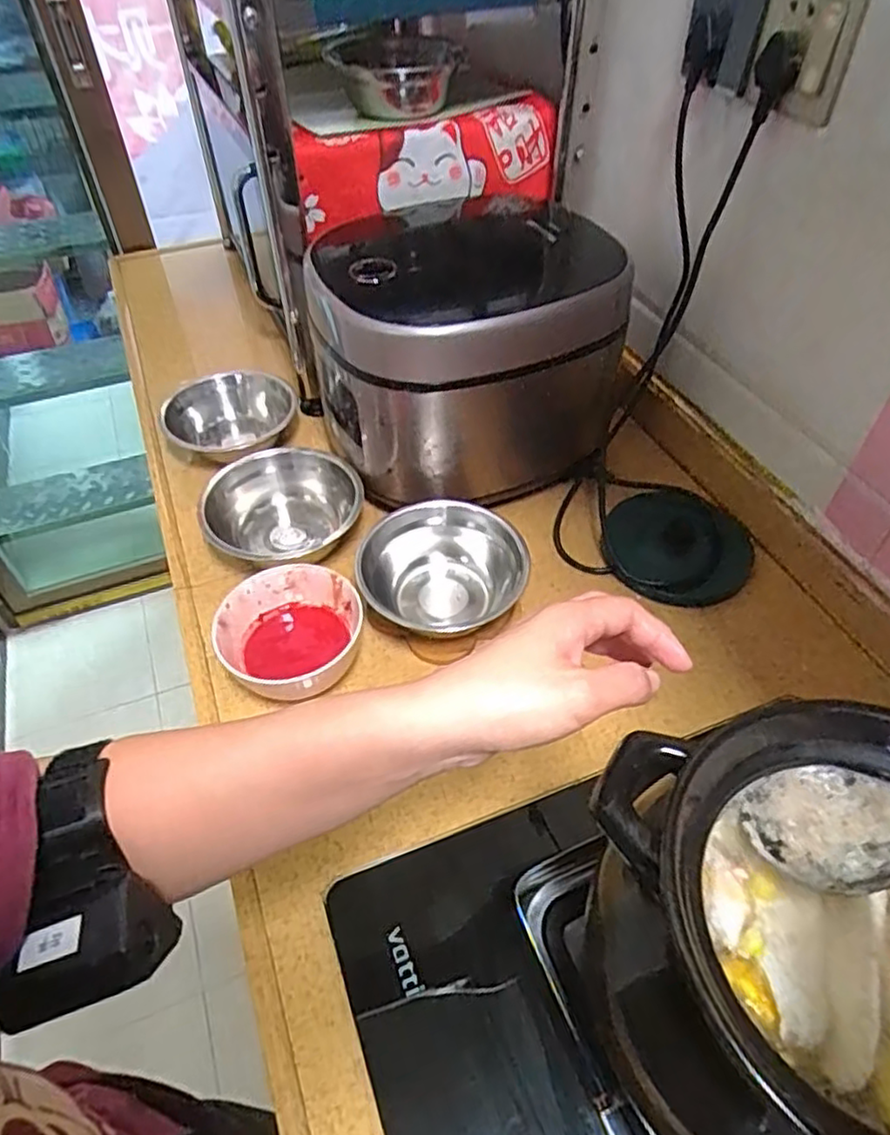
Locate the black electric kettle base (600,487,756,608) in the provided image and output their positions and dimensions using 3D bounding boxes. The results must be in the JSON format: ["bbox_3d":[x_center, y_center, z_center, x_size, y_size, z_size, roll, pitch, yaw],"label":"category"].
[{"bbox_3d":[0.227,-0.023,0.676,0.135,0.013,0.148,23,52,19],"label":"black electric kettle base"}]

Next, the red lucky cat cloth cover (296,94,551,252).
[{"bbox_3d":[-0.010,-0.421,0.742,0.297,0.100,0.085,-19,51,-16],"label":"red lucky cat cloth cover"}]

